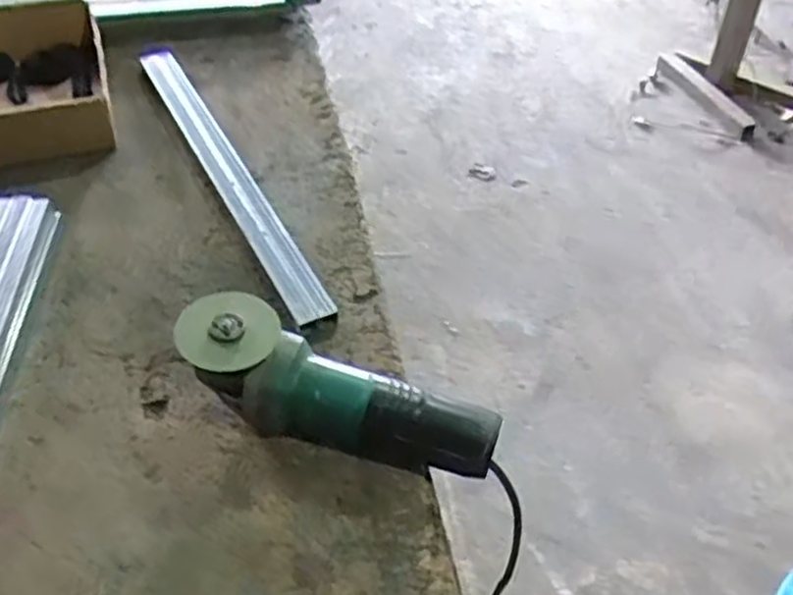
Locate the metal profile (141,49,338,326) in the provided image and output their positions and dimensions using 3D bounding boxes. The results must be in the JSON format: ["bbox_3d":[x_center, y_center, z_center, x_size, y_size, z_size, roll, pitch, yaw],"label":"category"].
[{"bbox_3d":[-0.203,-0.153,0.898,0.040,0.024,0.544,-20,51,-21],"label":"metal profile"}]

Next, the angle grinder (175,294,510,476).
[{"bbox_3d":[-0.050,0.084,0.636,0.267,0.095,0.076,18,48,14],"label":"angle grinder"}]

